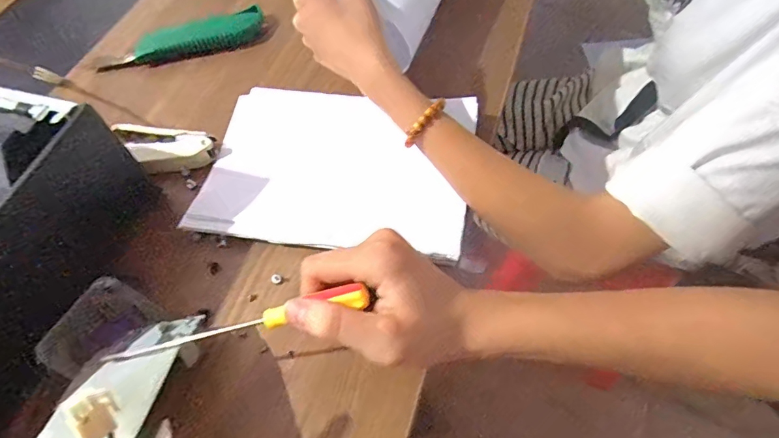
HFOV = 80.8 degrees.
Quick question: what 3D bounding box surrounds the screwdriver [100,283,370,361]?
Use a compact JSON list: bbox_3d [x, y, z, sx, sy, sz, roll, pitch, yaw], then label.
[{"bbox_3d":[-0.091,0.063,0.261,0.162,0.013,0.014,-17,59,11],"label":"screwdriver"}]

